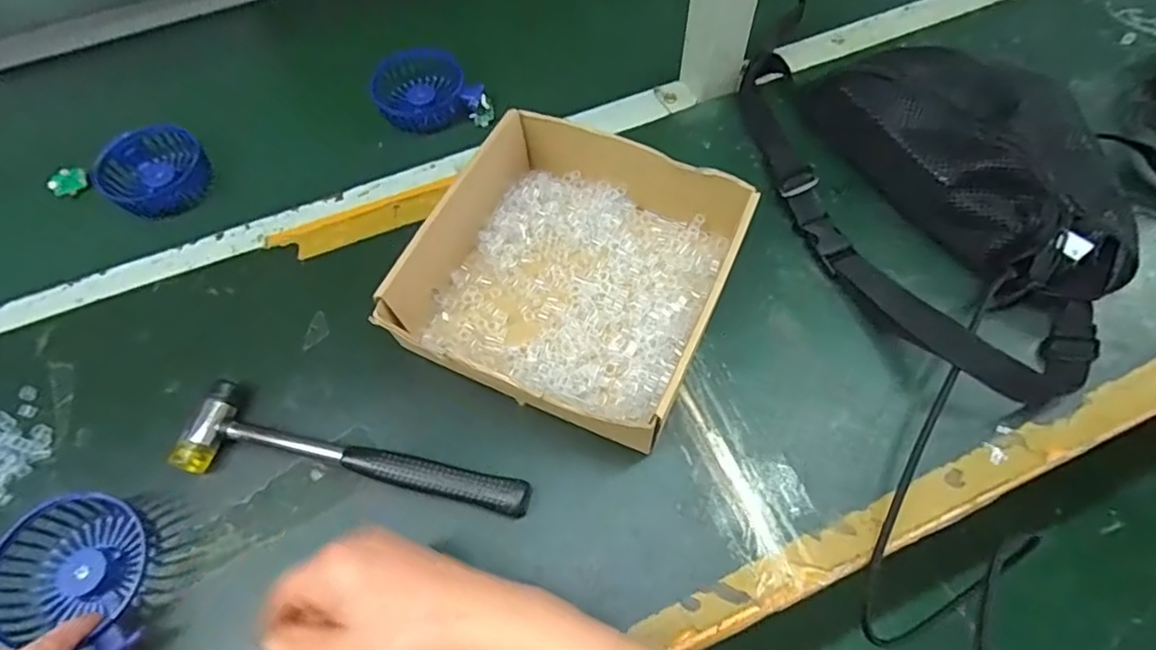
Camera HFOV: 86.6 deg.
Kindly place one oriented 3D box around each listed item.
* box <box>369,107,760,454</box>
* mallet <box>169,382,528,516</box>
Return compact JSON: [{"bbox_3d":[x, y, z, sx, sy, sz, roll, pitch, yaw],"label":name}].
[{"bbox_3d":[-0.001,-0.041,0.454,0.207,0.064,0.222,22,65,14],"label":"box"},{"bbox_3d":[-0.149,0.095,0.407,0.231,0.025,0.058,13,63,9],"label":"mallet"}]

